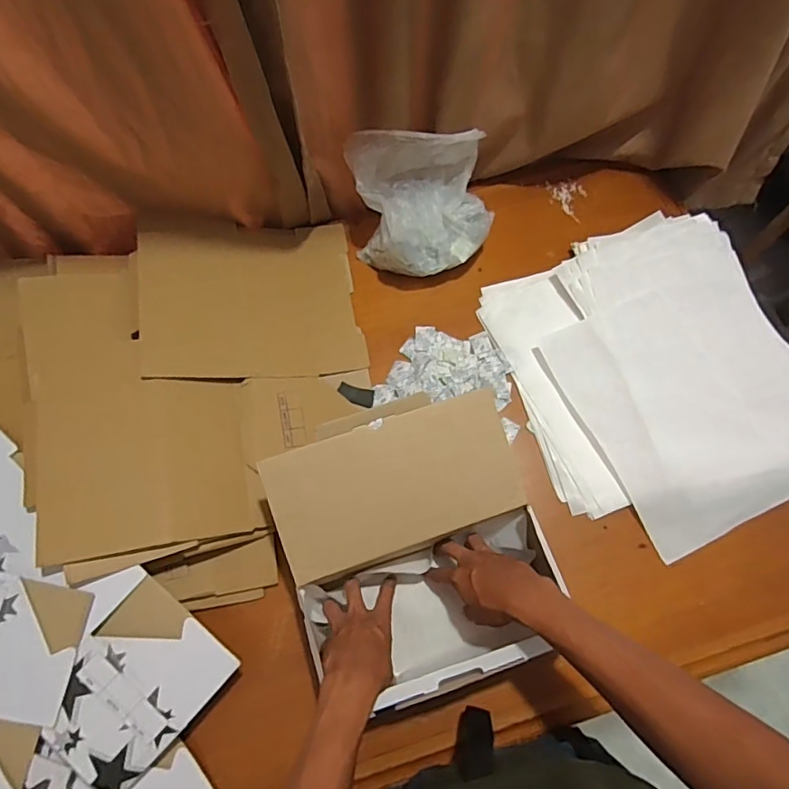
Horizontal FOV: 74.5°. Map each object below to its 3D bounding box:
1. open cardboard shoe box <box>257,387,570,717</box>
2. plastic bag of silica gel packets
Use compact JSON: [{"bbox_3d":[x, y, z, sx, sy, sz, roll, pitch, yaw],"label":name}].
[{"bbox_3d":[0.023,0.183,0.610,0.274,0.154,0.305,-18,70,-6],"label":"open cardboard shoe box"},{"bbox_3d":[0.049,-0.278,0.768,0.211,0.163,0.157,-8,69,-2],"label":"plastic bag of silica gel packets"}]

